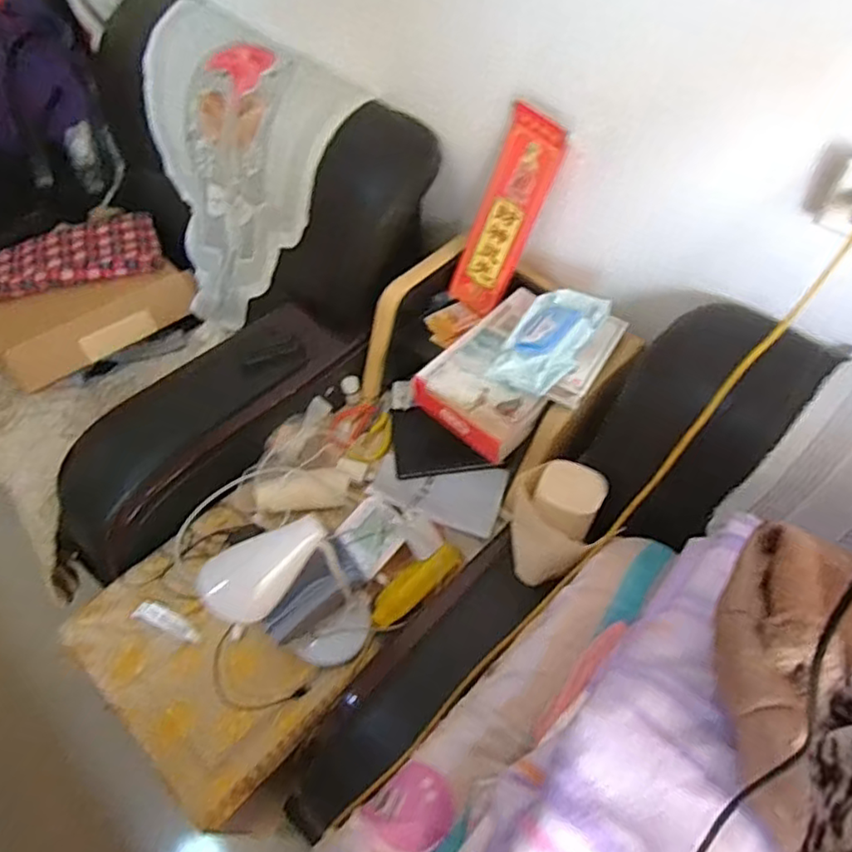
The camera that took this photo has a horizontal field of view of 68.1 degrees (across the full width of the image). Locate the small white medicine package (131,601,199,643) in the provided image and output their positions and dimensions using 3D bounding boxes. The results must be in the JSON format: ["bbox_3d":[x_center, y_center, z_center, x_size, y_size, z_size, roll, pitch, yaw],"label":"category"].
[{"bbox_3d":[-0.391,0.297,0.956,0.103,0.014,0.031,27,59,3],"label":"small white medicine package"}]

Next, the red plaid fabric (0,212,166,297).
[{"bbox_3d":[-0.709,-0.343,1.265,0.337,0.041,0.163,-13,56,-9],"label":"red plaid fabric"}]

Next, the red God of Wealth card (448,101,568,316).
[{"bbox_3d":[0.124,-0.324,1.000,0.094,0.329,0.020,31,45,9],"label":"red God of Wealth card"}]

